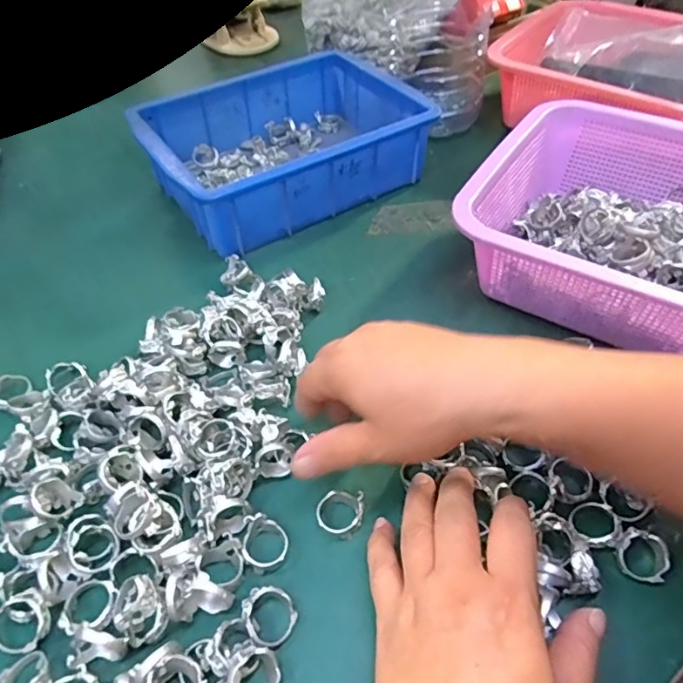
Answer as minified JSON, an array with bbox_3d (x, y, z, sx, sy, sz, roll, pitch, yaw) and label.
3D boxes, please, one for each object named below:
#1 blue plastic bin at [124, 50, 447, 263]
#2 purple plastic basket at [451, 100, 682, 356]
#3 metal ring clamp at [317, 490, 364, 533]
[{"bbox_3d":[-0.054,-0.187,0.506,0.240,0.075,0.175,-27,54,-22],"label":"blue plastic bin"},{"bbox_3d":[0.251,-0.065,0.387,0.296,0.088,0.221,26,54,21],"label":"purple plastic basket"},{"bbox_3d":[-0.001,0.095,0.294,0.026,0.015,0.024,0,49,0],"label":"metal ring clamp"}]

